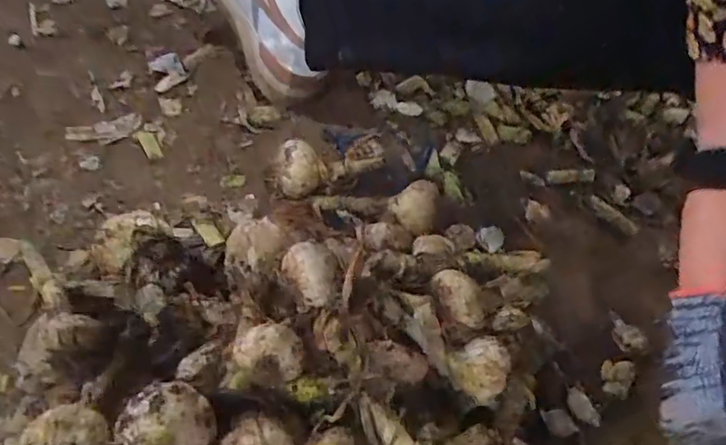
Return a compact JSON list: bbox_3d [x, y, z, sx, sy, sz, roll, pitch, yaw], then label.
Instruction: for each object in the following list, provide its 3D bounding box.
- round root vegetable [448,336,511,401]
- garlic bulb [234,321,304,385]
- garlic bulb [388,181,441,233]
[{"bbox_3d":[0.089,0.111,0.414,0.040,0.029,0.040,2,55,-3],"label":"round root vegetable"},{"bbox_3d":[-0.067,0.093,0.389,0.048,0.041,0.044,0,55,-5],"label":"garlic bulb"},{"bbox_3d":[0.054,-0.011,0.539,0.052,0.045,0.049,-13,57,-13],"label":"garlic bulb"}]

